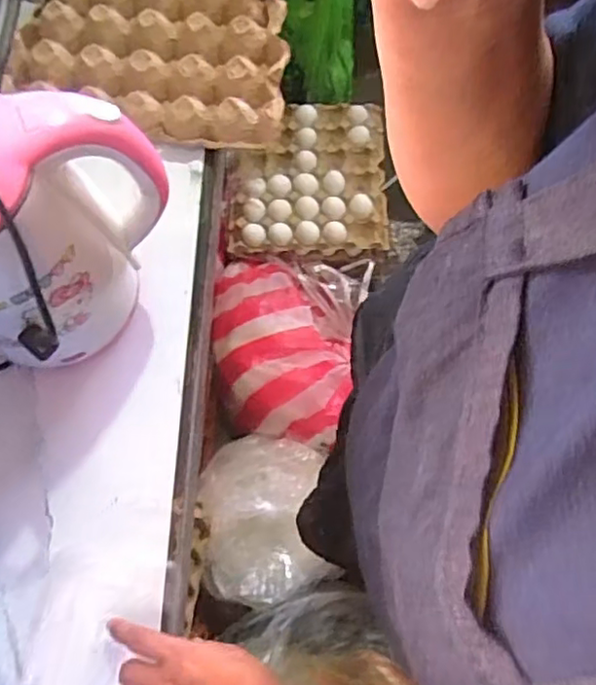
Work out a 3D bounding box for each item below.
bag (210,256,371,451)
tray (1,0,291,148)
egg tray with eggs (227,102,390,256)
[{"bbox_3d":[-0.009,0.017,1.179,0.300,0.182,0.312,10,76,2],"label":"bag"},{"bbox_3d":[-0.143,-0.344,0.653,0.263,0.055,0.273,4,76,0],"label":"tray"},{"bbox_3d":[0.017,-0.307,1.180,0.280,0.049,0.280,-1,76,-1],"label":"egg tray with eggs"}]

